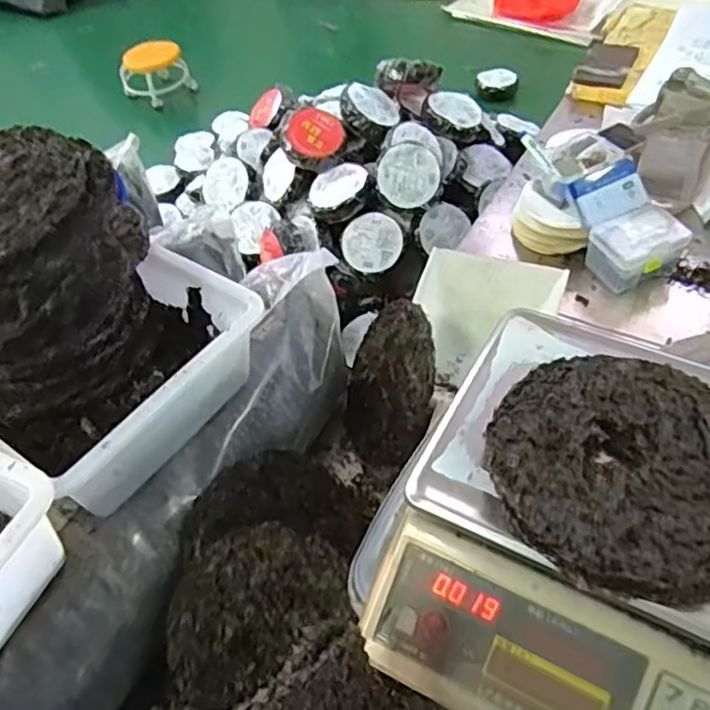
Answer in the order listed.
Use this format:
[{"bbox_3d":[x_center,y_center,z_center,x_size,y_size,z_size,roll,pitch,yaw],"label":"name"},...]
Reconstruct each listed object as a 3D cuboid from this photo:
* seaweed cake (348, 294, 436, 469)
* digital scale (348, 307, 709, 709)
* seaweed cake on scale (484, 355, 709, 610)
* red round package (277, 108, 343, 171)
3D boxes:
[{"bbox_3d":[0.038,0.040,0.839,0.017,0.200,0.212,14,68,-23],"label":"seaweed cake"},{"bbox_3d":[0.208,0.145,0.511,0.368,0.104,0.319,20,54,22],"label":"digital scale"},{"bbox_3d":[0.202,0.080,0.482,0.191,0.021,0.194,-3,49,4],"label":"seaweed cake on scale"},{"bbox_3d":[-0.116,-0.574,1.742,0.169,0.078,0.160,34,91,-5],"label":"red round package"}]

